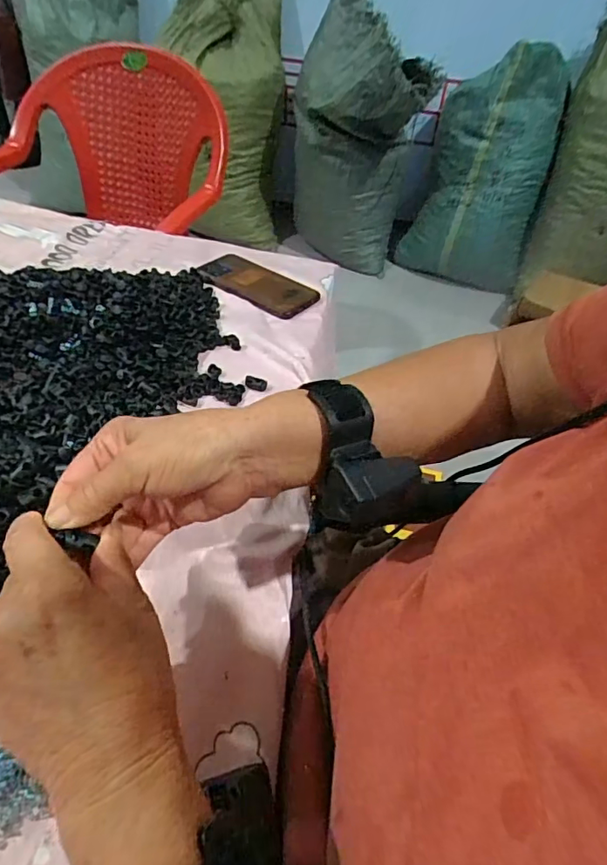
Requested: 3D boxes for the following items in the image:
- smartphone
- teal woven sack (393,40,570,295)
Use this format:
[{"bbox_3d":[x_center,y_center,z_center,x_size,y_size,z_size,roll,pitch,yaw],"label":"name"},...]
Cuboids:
[{"bbox_3d":[-0.058,-0.195,0.687,0.162,0.007,0.085,32,49,24],"label":"smartphone"},{"bbox_3d":[0.569,-0.821,1.692,0.371,0.657,0.238,10,44,4],"label":"teal woven sack"}]

